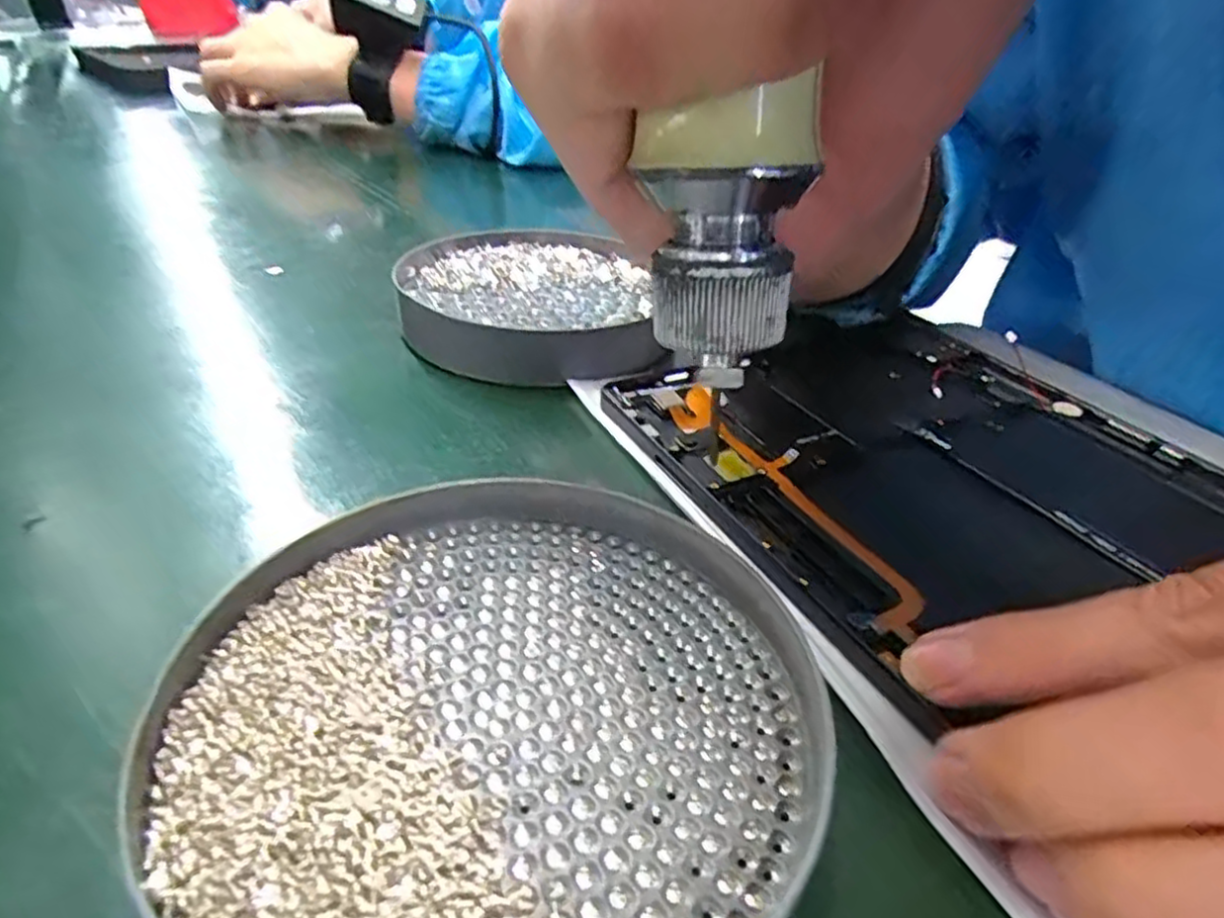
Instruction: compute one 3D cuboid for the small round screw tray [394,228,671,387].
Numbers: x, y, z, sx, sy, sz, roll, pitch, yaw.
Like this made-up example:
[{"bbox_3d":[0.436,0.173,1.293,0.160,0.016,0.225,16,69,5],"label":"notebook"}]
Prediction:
[{"bbox_3d":[-0.035,-0.069,0.291,0.100,0.018,0.116,-1,36,-6],"label":"small round screw tray"}]

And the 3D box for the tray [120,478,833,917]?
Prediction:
[{"bbox_3d":[-0.020,0.045,0.132,0.111,0.015,0.112,1,36,-1],"label":"tray"}]

